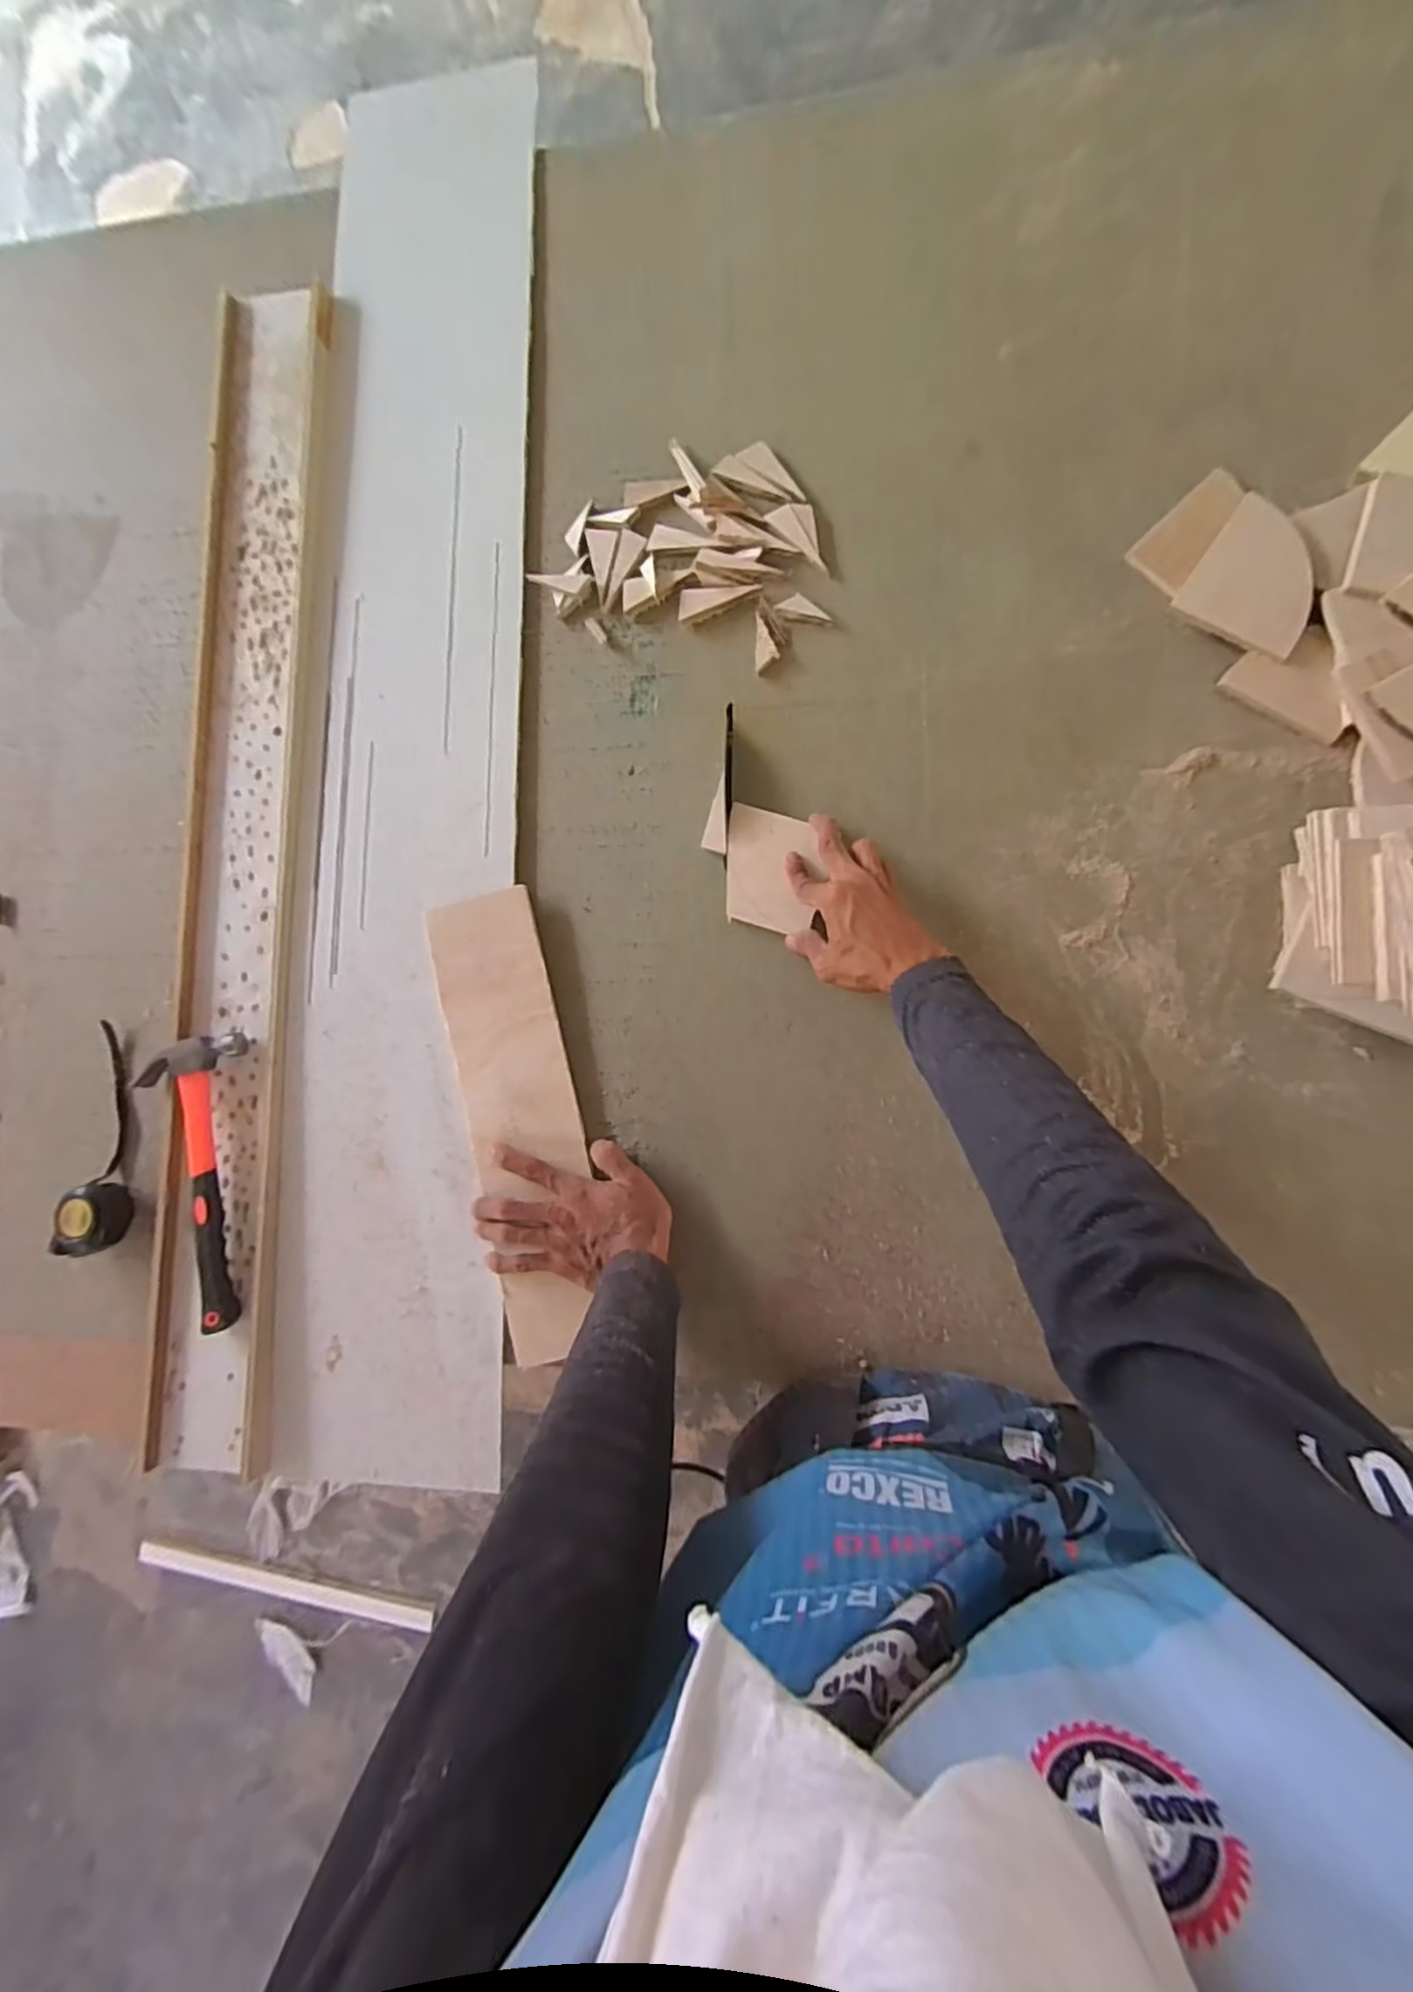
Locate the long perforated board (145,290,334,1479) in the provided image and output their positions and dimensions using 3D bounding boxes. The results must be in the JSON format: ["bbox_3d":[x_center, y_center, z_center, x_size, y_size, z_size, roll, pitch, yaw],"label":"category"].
[{"bbox_3d":[-0.453,-0.139,0.654,0.116,0.018,1.140,0,86,6],"label":"long perforated board"}]

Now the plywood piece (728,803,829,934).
[{"bbox_3d":[0.057,-0.114,0.590,0.076,0.010,0.111,2,86,6],"label":"plywood piece"}]

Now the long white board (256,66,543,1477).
[{"bbox_3d":[-0.292,-0.235,0.644,0.231,0.026,1.354,0,86,6],"label":"long white board"}]

